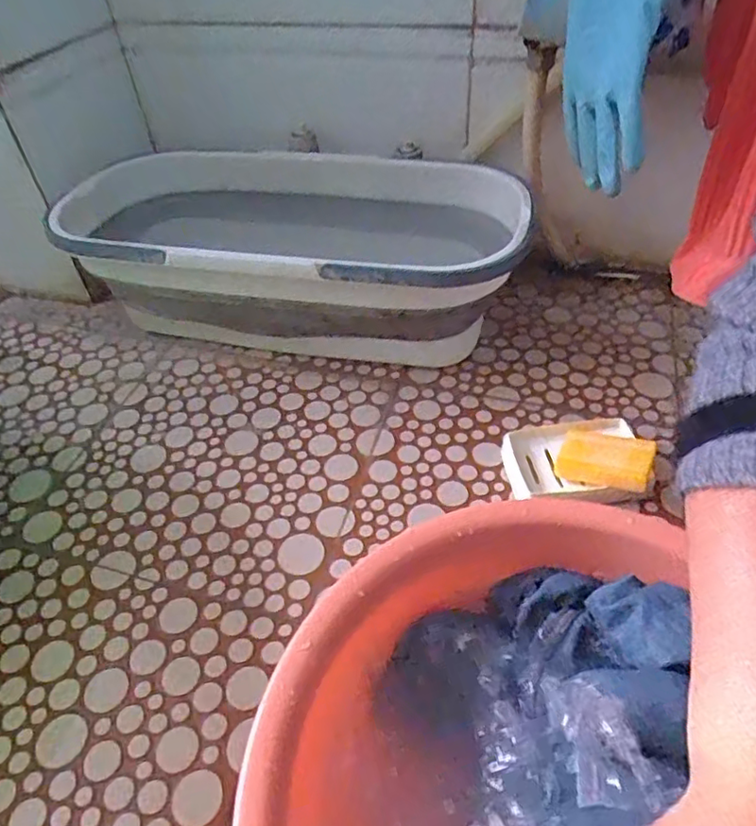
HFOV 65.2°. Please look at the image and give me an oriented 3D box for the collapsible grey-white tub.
[{"bbox_3d":[-0.103,-0.184,0.723,0.519,0.173,0.263,8,47,11],"label":"collapsible grey-white tub"}]

